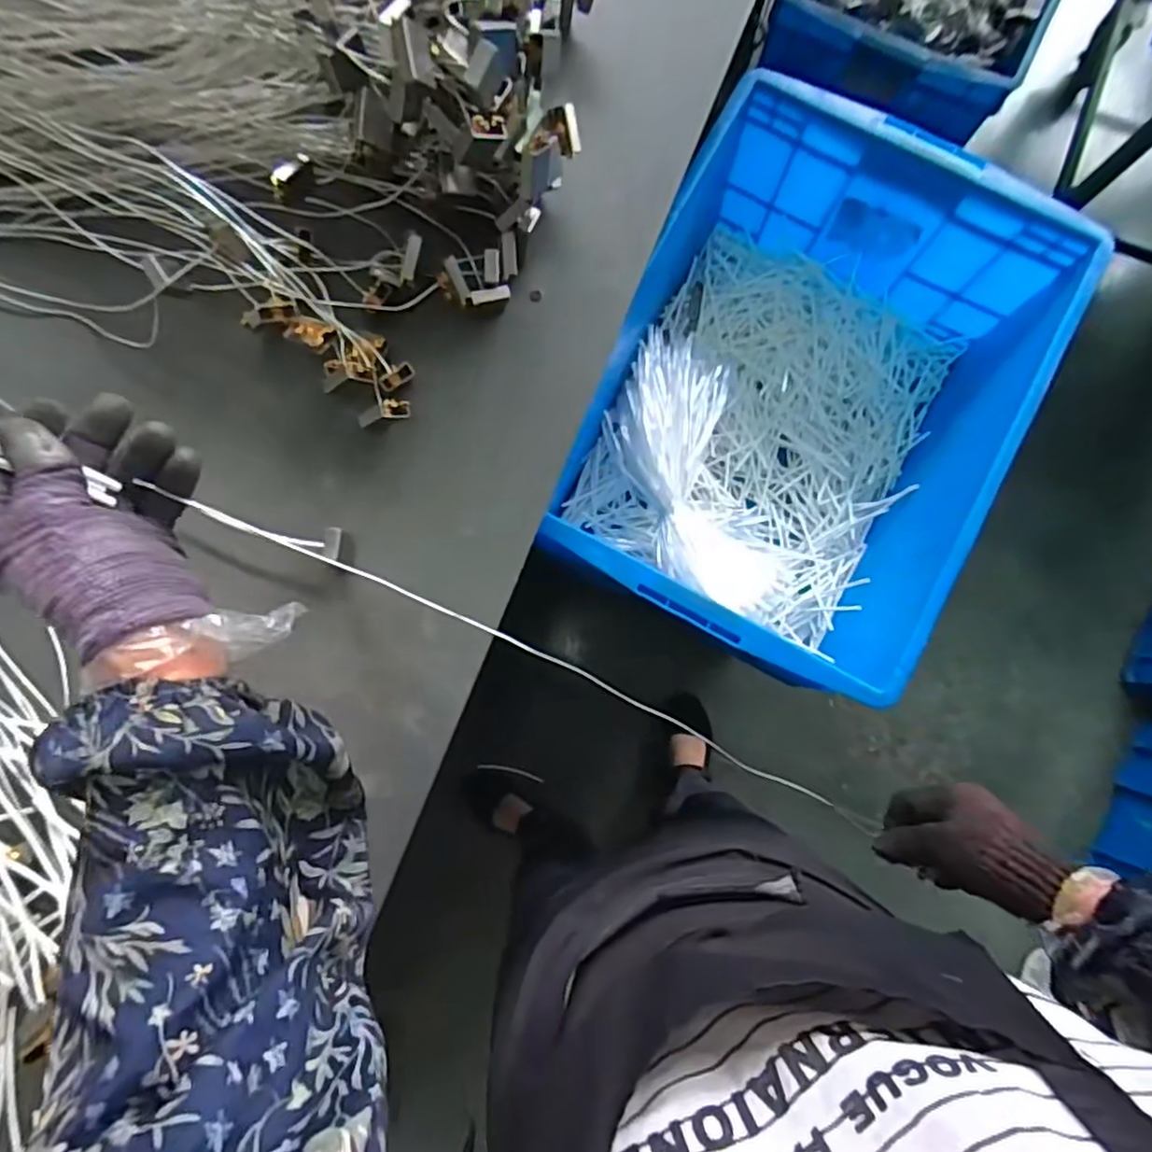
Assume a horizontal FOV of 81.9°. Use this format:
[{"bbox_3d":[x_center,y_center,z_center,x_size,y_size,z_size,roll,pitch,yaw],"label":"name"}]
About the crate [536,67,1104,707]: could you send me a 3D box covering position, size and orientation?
[{"bbox_3d":[0.235,-0.183,0.752,0.385,0.235,0.534,28,83,3],"label":"crate"}]

